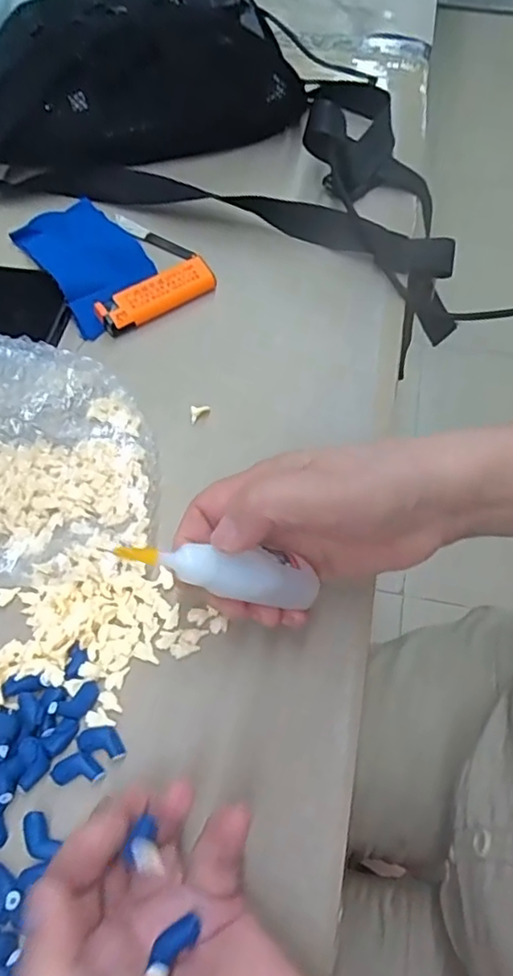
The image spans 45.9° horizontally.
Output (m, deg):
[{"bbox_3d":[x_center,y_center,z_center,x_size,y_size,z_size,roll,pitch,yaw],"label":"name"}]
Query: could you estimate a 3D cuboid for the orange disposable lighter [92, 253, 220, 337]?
[{"bbox_3d":[-0.066,-0.128,0.401,0.081,0.006,0.027,-31,91,-17],"label":"orange disposable lighter"}]

